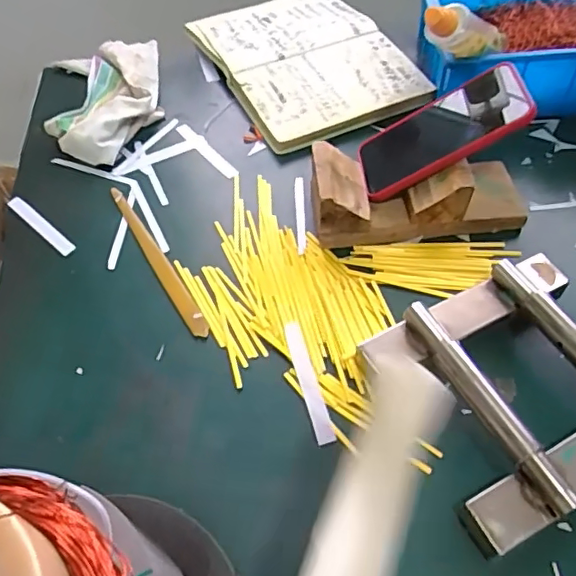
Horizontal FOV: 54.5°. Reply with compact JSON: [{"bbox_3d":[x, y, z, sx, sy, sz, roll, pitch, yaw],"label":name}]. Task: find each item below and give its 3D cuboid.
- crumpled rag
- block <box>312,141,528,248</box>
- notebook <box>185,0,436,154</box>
[{"bbox_3d":[-0.226,-0.237,0.687,0.133,0.041,0.228,-10,54,-5],"label":"crumpled rag"},{"bbox_3d":[0.127,-0.098,0.548,0.204,0.068,0.078,-6,54,-2],"label":"block"},{"bbox_3d":[0.020,-0.291,0.714,0.211,0.034,0.283,-25,57,-15],"label":"notebook"}]

